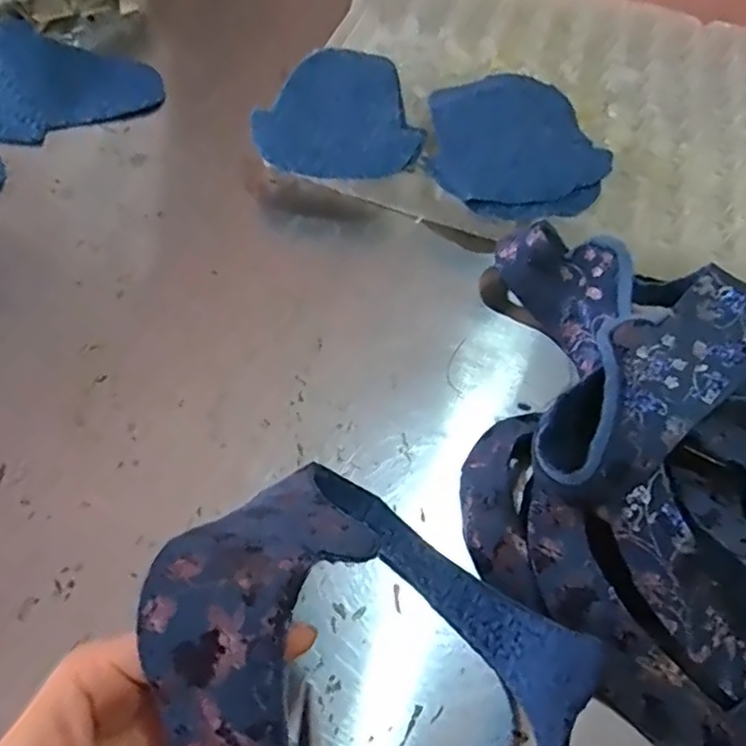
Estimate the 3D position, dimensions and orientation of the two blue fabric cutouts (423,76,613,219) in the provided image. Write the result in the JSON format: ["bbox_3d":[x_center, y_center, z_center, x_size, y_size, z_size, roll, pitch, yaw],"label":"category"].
[{"bbox_3d":[0.112,-0.189,0.506,0.147,0.014,0.164,-10,57,-14],"label":"two blue fabric cutouts"}]

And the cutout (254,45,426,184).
[{"bbox_3d":[-0.025,-0.216,0.509,0.124,0.014,0.156,8,57,-7],"label":"cutout"}]

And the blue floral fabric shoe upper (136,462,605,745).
[{"bbox_3d":[0.013,0.120,0.250,0.060,0.198,0.189,-45,74,19],"label":"blue floral fabric shoe upper"}]

